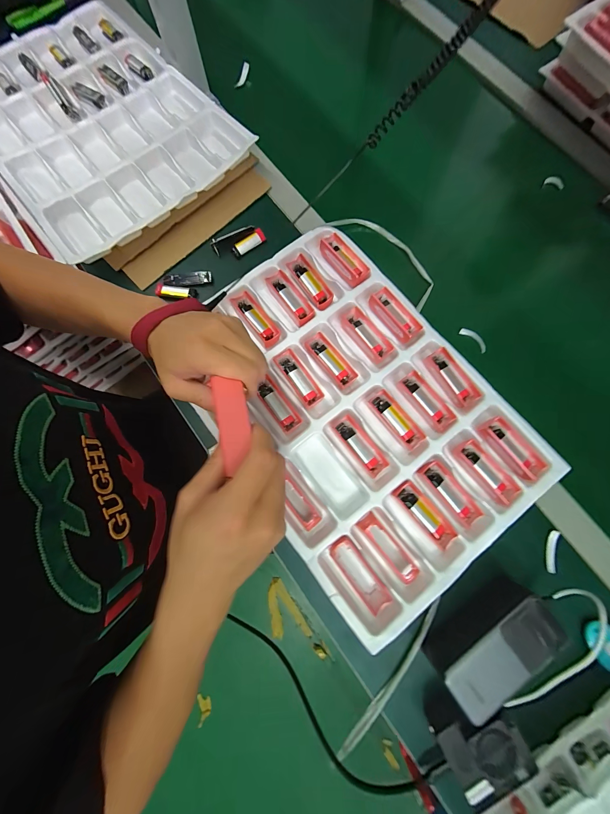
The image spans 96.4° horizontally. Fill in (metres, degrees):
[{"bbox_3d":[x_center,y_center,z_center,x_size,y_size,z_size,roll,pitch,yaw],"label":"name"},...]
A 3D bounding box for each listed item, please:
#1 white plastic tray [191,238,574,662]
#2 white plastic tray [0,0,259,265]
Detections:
[{"bbox_3d":[0.057,0.002,0.353,0.312,0.030,0.446,-38,82,-6],"label":"white plastic tray"},{"bbox_3d":[-0.339,-0.450,0.432,0.315,0.037,0.457,-41,82,-7],"label":"white plastic tray"}]

